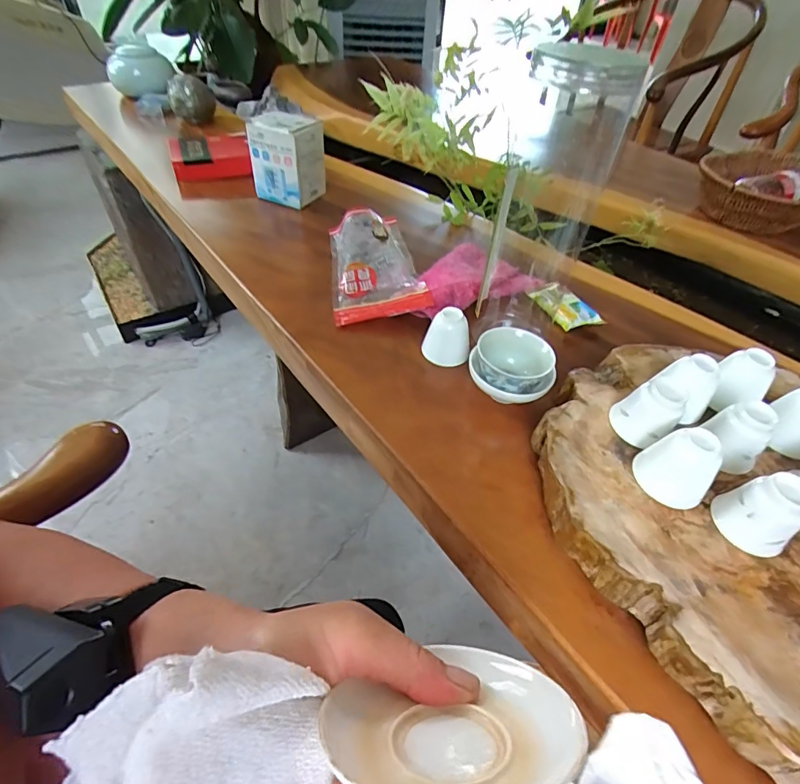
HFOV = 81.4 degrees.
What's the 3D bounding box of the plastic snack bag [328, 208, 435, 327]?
[{"bbox_3d":[-0.034,-0.167,0.598,0.111,0.049,0.188,-5,47,-10],"label":"plastic snack bag"}]

